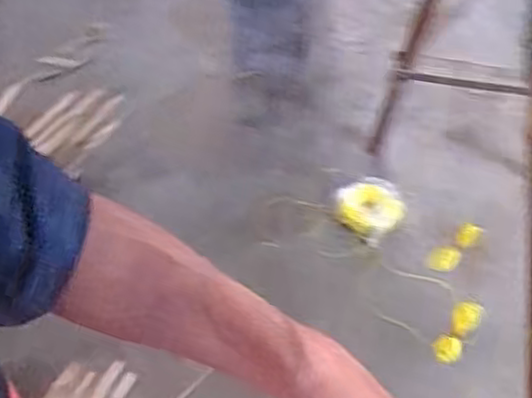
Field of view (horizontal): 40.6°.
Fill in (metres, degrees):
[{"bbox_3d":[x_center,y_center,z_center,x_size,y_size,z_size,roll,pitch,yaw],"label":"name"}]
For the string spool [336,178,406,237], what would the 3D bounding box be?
[{"bbox_3d":[0.239,0.017,1.617,0.140,0.050,0.130,0,51,0],"label":"string spool"}]

